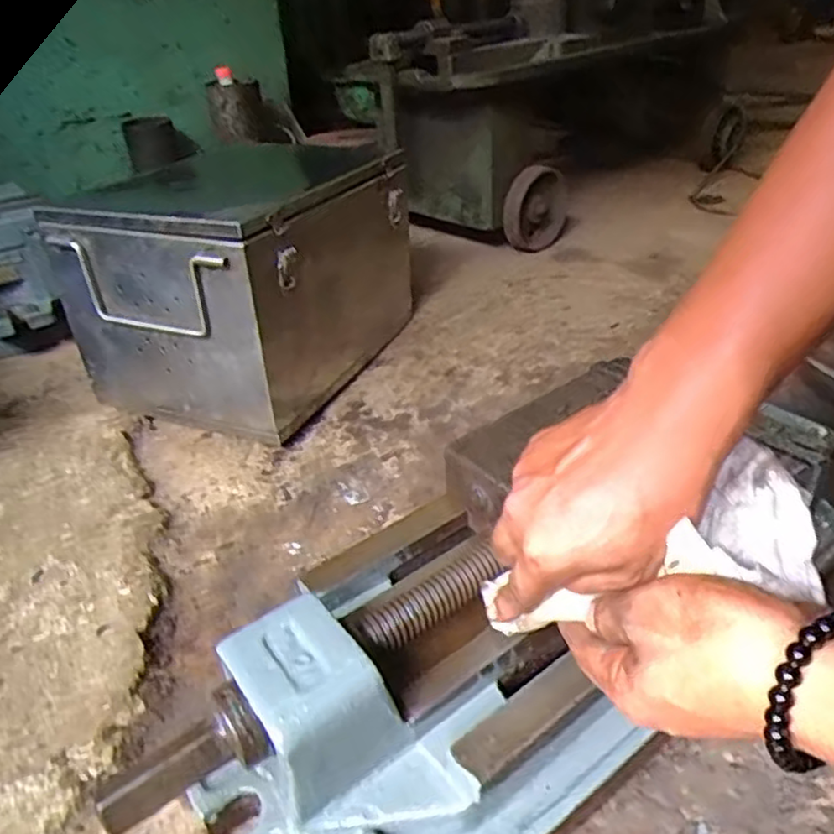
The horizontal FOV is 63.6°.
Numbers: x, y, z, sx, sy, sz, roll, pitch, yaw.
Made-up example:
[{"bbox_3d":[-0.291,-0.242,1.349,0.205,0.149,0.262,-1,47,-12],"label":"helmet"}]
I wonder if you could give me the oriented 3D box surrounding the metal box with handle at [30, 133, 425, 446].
[{"bbox_3d":[-0.179,-0.161,0.780,0.268,0.232,0.309,10,35,23],"label":"metal box with handle"}]

